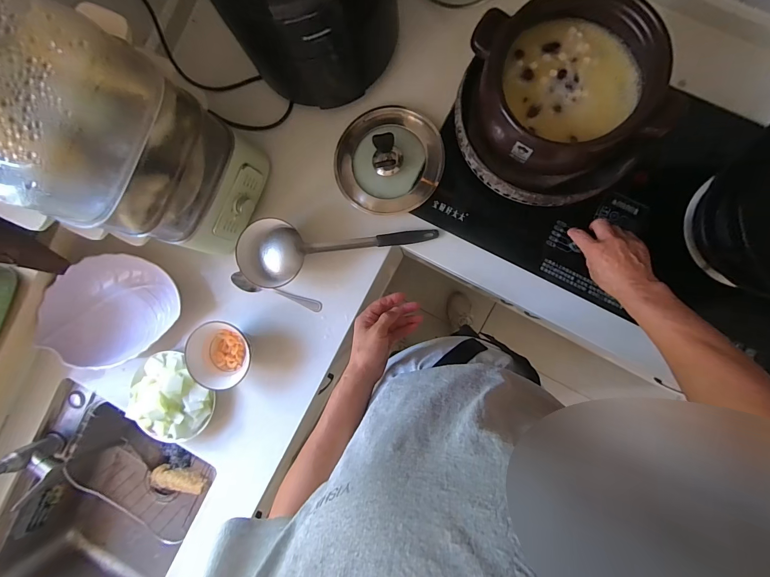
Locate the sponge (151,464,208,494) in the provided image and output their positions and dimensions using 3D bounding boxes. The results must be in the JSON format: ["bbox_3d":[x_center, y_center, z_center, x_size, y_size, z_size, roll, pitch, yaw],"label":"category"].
[{"bbox_3d":[-0.447,0.418,0.731,0.133,0.029,0.034,10,92,5],"label":"sponge"}]

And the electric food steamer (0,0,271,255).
[{"bbox_3d":[-0.345,-0.183,0.472,0.184,0.320,0.219,30,94,4],"label":"electric food steamer"}]

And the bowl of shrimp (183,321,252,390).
[{"bbox_3d":[-0.302,0.122,0.627,0.104,0.068,0.111,0,91,5],"label":"bowl of shrimp"}]

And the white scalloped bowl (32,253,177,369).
[{"bbox_3d":[-0.522,0.054,0.647,0.184,0.091,0.253,45,94,3],"label":"white scalloped bowl"}]

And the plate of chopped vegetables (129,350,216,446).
[{"bbox_3d":[-0.407,0.208,0.647,0.137,0.069,0.165,-44,88,4],"label":"plate of chopped vegetables"}]

